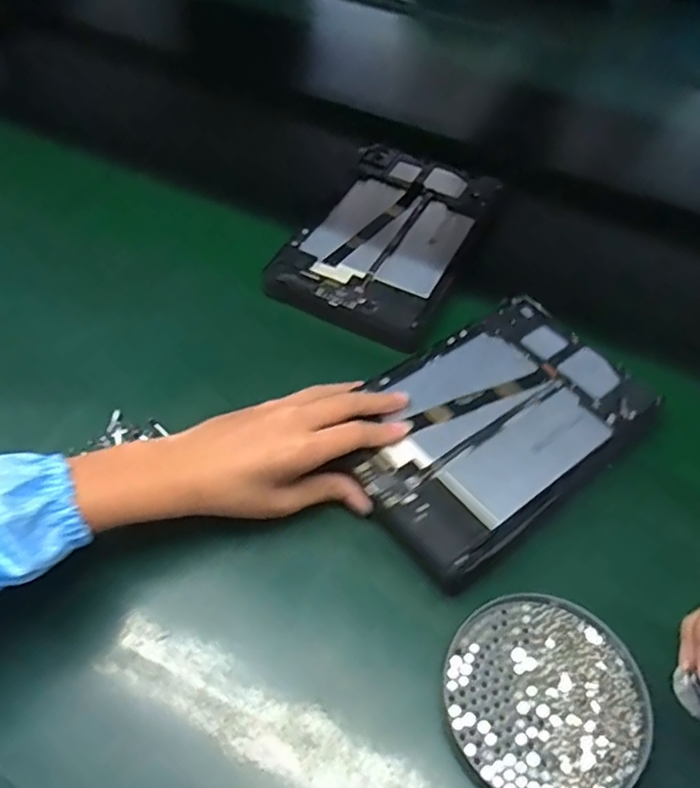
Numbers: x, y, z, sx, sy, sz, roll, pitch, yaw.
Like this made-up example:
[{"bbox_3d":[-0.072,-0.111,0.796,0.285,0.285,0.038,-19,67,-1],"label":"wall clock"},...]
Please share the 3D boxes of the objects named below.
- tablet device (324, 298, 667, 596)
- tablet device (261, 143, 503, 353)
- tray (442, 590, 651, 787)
[{"bbox_3d":[0.106,0.016,0.466,0.242,0.023,0.154,-31,60,-25],"label":"tablet device"},{"bbox_3d":[0.040,-0.155,0.613,0.155,0.016,0.250,22,55,14],"label":"tablet device"},{"bbox_3d":[0.112,0.176,0.367,0.109,0.021,0.116,1,53,-2],"label":"tray"}]

